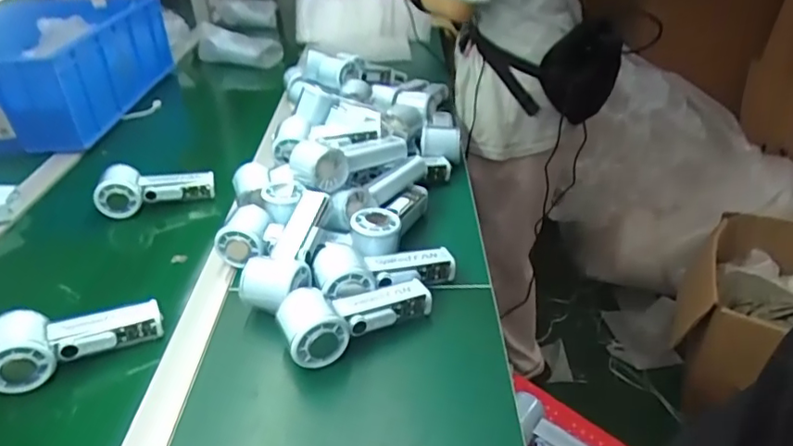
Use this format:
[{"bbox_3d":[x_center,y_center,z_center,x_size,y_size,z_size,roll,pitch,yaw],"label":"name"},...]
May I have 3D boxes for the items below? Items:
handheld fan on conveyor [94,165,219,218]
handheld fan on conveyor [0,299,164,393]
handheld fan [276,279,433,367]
[{"bbox_3d":[-0.338,-0.053,0.805,0.153,0.057,0.040,-13,35,-15],"label":"handheld fan on conveyor"},{"bbox_3d":[-0.318,0.107,0.567,0.153,0.048,0.055,-20,37,-25],"label":"handheld fan on conveyor"},{"bbox_3d":[-0.036,0.089,0.566,0.151,0.054,0.059,-17,36,-21],"label":"handheld fan"}]

